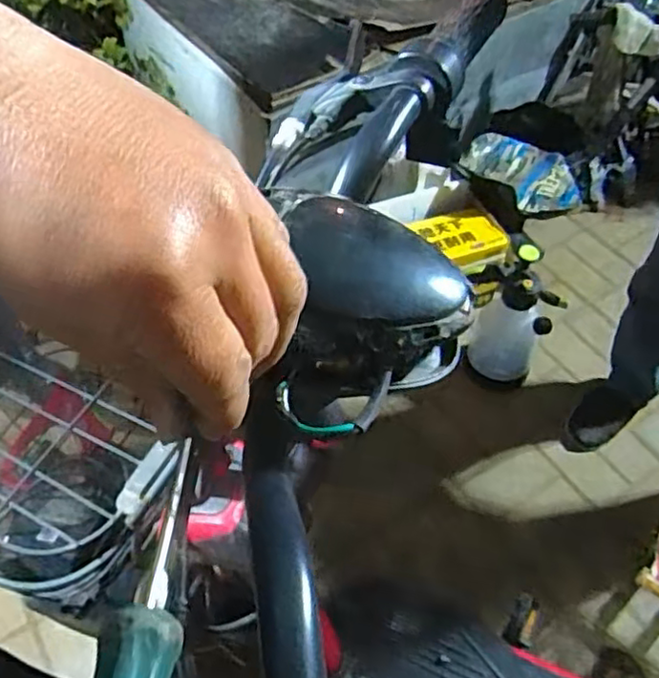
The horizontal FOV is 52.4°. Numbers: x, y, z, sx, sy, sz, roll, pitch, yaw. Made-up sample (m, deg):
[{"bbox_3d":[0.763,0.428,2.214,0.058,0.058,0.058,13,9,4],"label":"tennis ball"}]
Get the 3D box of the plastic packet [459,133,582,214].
[{"bbox_3d":[0.477,-0.408,1.667,0.187,0.075,0.301,-36,61,-25],"label":"plastic packet"}]

